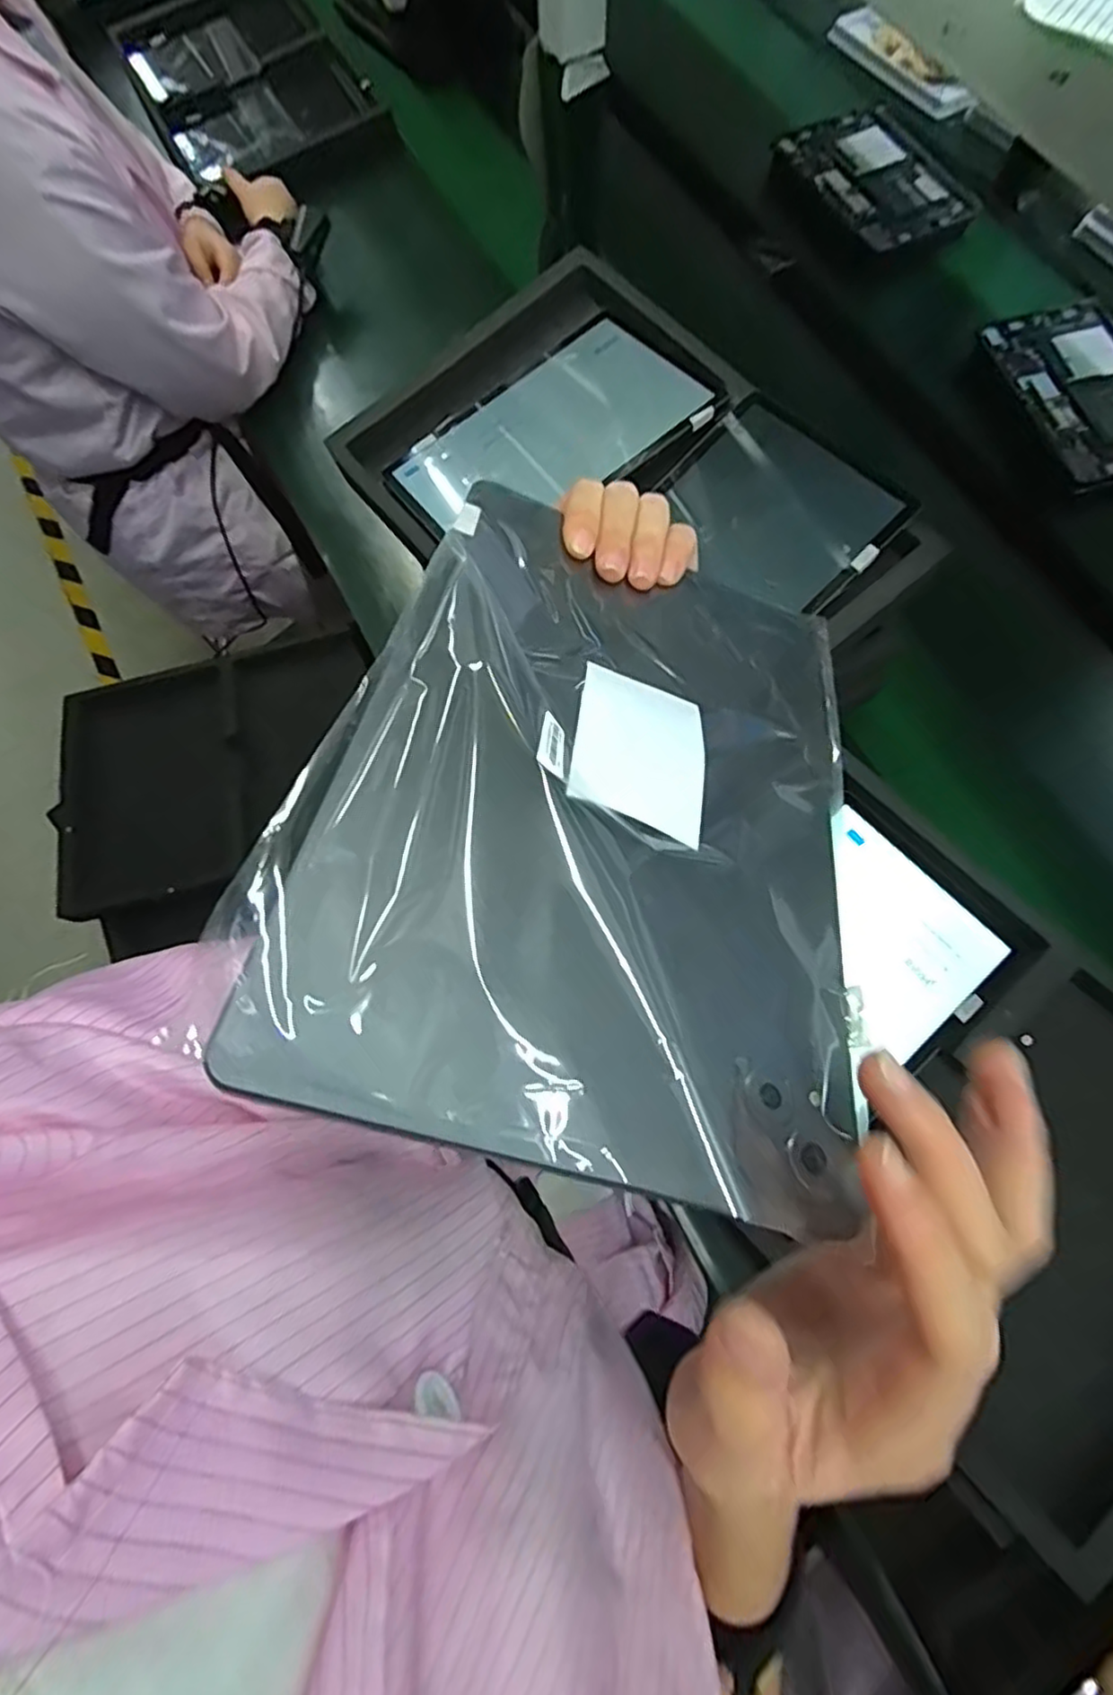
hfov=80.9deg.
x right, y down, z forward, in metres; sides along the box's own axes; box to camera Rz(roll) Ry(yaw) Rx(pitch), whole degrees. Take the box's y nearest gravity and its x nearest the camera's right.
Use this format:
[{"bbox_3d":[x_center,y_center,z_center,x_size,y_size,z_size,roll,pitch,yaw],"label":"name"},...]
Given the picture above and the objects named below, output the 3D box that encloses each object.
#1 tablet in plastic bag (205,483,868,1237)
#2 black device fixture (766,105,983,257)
[{"bbox_3d":[0.022,-0.026,0.213,0.171,0.016,0.243,21,54,-9],"label":"tablet in plastic bag"},{"bbox_3d":[0.451,-0.939,0.918,0.202,0.025,0.262,-24,75,-6],"label":"black device fixture"}]

